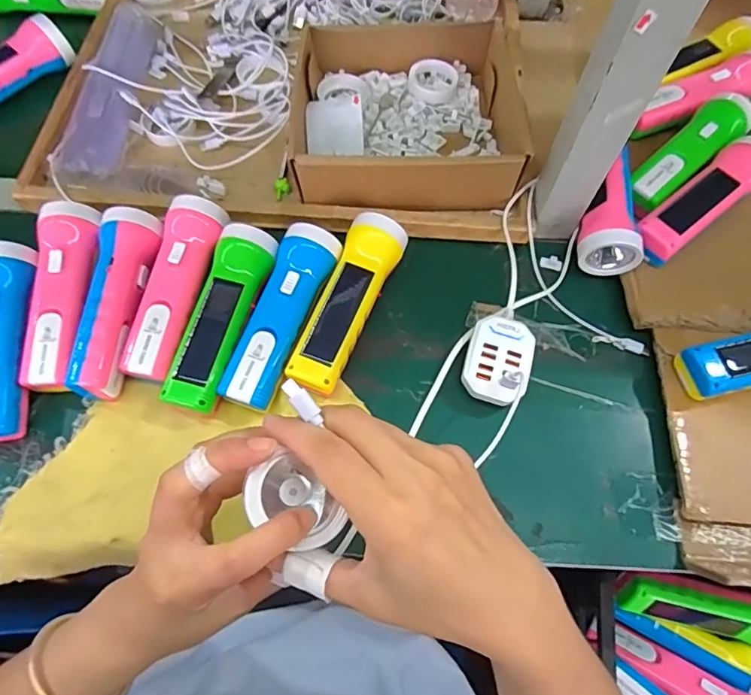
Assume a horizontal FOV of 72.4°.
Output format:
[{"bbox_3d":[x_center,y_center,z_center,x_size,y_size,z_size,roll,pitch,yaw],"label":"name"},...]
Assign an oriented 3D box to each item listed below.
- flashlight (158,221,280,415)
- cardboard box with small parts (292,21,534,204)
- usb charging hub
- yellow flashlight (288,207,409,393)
[{"bbox_3d":[-0.132,-0.026,0.439,0.053,0.039,0.166,16,67,6],"label":"flashlight"},{"bbox_3d":[0.031,-0.236,0.517,0.210,0.070,0.199,-2,66,-2],"label":"cardboard box with small parts"},{"bbox_3d":[0.103,0.013,0.437,0.052,0.026,0.076,18,67,6],"label":"usb charging hub"},{"bbox_3d":[-0.024,-0.037,0.451,0.047,0.041,0.169,22,67,8],"label":"yellow flashlight"}]

